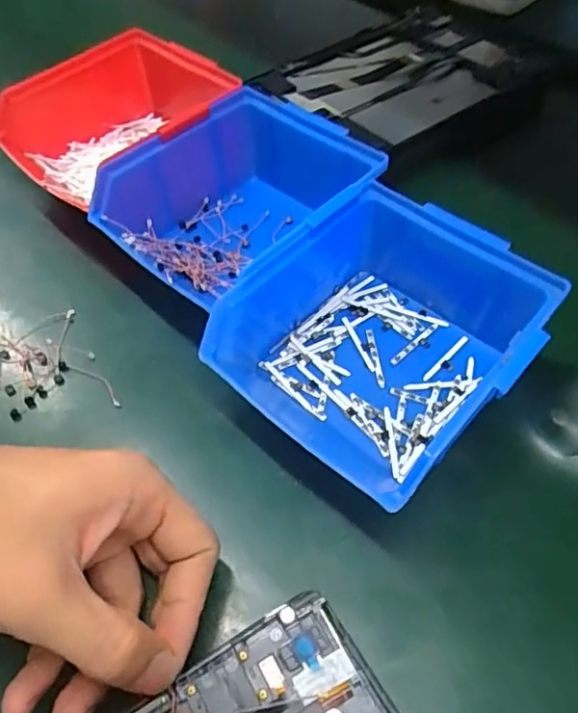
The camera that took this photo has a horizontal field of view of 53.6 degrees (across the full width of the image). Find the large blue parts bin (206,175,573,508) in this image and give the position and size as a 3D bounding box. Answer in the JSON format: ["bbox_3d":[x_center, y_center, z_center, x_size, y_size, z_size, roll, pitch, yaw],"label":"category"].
[{"bbox_3d":[0.047,-0.013,0.291,0.136,0.063,0.147,37,64,26],"label":"large blue parts bin"}]

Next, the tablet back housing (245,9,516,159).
[{"bbox_3d":[0.095,-0.236,0.481,0.206,0.016,0.139,-34,59,-20],"label":"tablet back housing"}]

